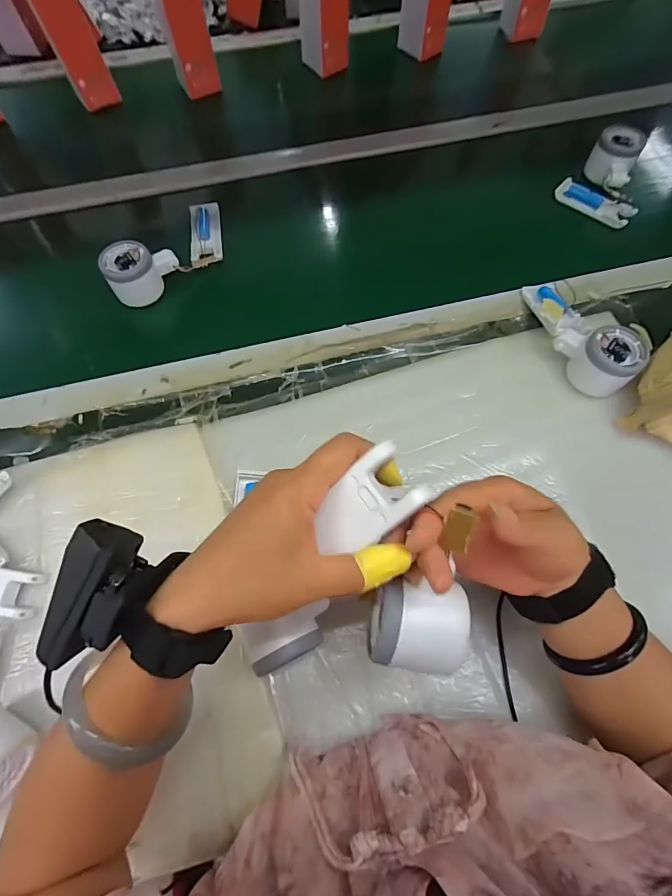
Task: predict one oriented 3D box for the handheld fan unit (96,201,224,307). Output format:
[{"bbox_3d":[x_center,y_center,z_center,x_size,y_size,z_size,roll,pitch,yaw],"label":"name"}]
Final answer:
[{"bbox_3d":[-0.201,-0.255,0.544,0.083,0.068,0.192,28,71,11],"label":"handheld fan unit"}]

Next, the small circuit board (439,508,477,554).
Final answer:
[{"bbox_3d":[0.063,0.043,0.220,0.013,0.028,0.004,2,30,-1],"label":"small circuit board"}]

